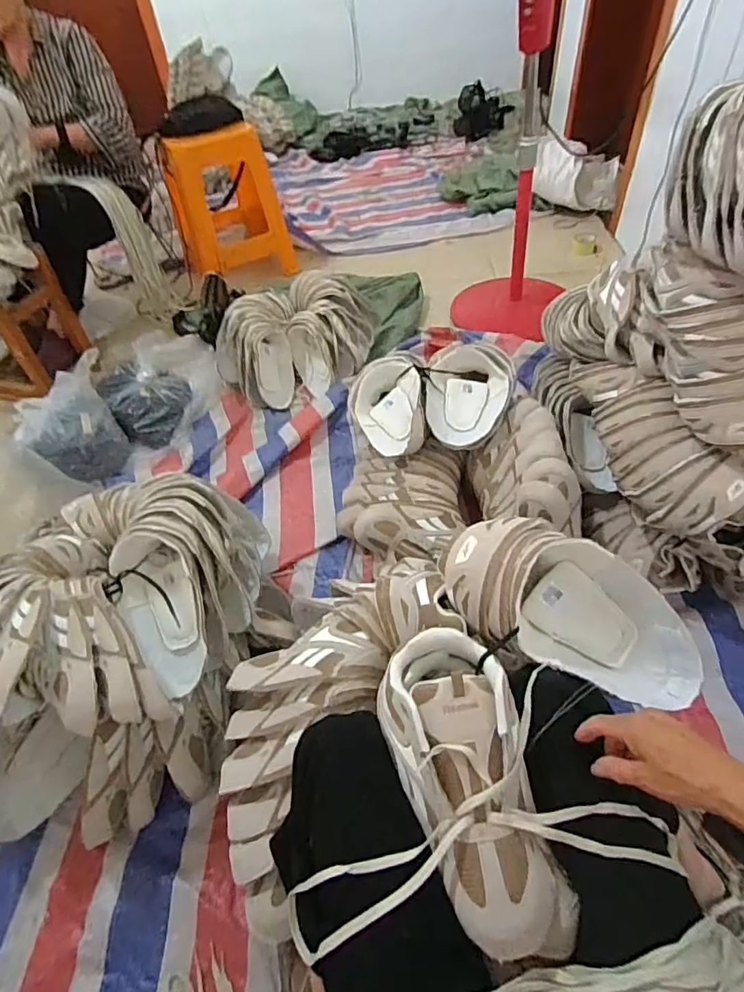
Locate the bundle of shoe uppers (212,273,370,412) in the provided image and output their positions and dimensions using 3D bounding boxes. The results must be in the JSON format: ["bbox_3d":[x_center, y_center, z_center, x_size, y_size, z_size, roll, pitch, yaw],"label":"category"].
[{"bbox_3d":[-0.203,-0.478,1.473,0.373,0.188,0.480,22,55,23],"label":"bundle of shoe uppers"}]

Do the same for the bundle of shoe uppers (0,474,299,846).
[{"bbox_3d":[-0.420,0.223,0.833,0.451,0.283,0.564,11,51,16],"label":"bundle of shoe uppers"}]

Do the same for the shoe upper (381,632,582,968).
[{"bbox_3d":[0.093,0.257,0.466,0.128,0.072,0.262,-15,62,-7],"label":"shoe upper"}]

